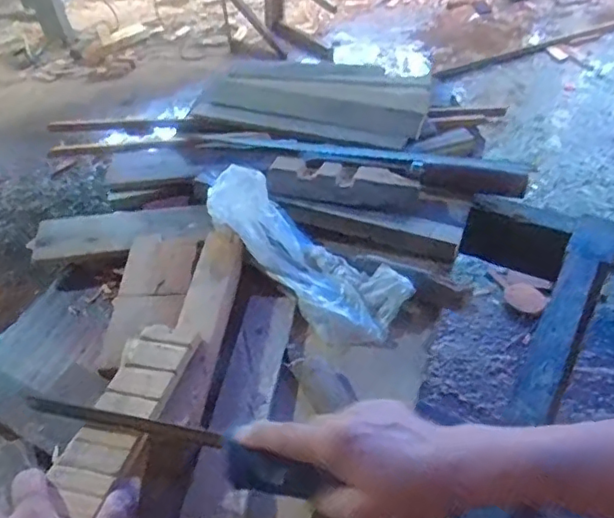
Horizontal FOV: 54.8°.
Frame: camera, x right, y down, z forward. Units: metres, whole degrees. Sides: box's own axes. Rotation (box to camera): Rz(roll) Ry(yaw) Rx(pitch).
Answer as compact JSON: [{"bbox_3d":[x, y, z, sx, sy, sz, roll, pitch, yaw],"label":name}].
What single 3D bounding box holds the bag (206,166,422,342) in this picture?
[{"bbox_3d":[-0.007,-0.004,0.602,0.228,0.053,0.085,40,57,18],"label":"bag"}]

